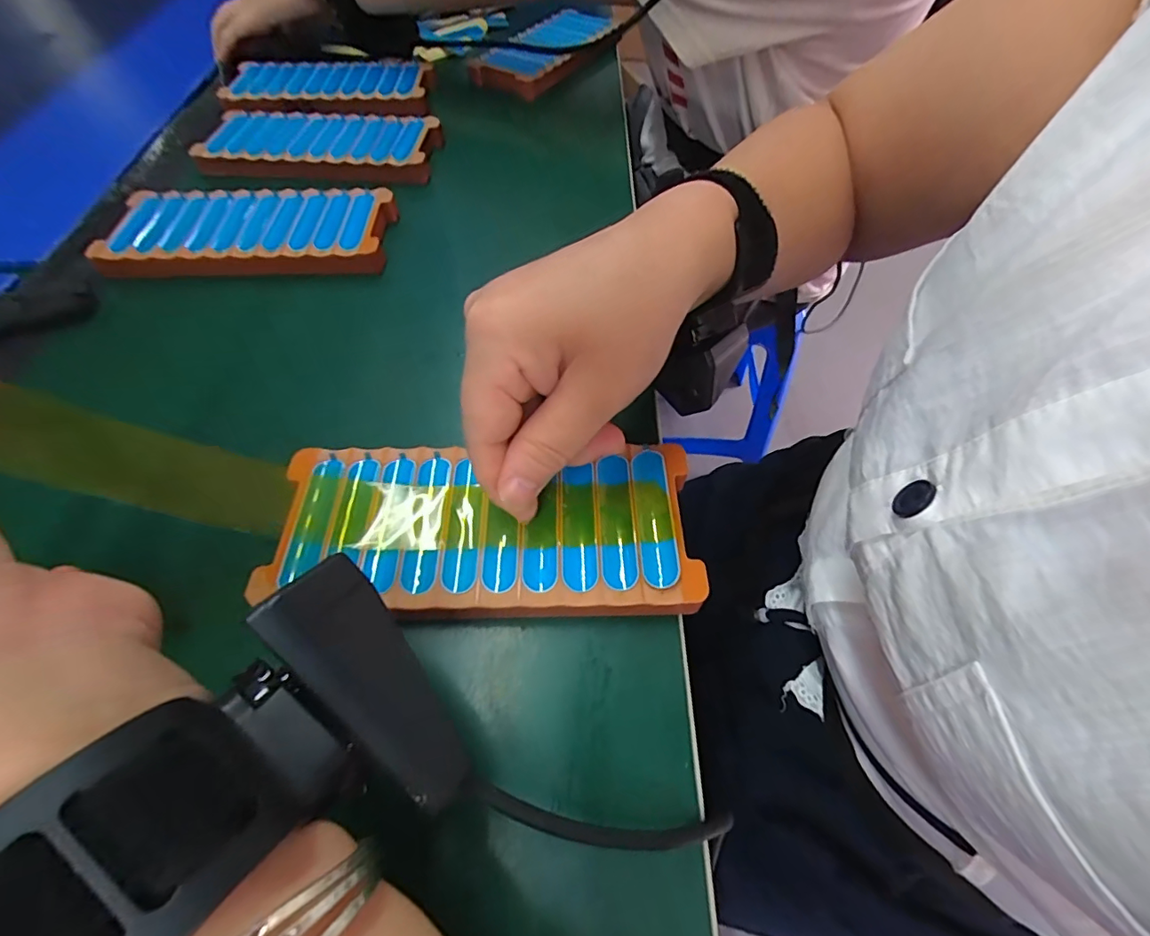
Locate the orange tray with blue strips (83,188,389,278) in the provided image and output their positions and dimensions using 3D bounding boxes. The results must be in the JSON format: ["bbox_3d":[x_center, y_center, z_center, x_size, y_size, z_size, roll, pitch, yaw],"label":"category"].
[{"bbox_3d":[-0.214,-0.158,0.329,0.179,0.018,0.083,3,56,3],"label":"orange tray with blue strips"}]

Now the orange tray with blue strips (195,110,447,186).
[{"bbox_3d":[-0.201,-0.259,0.395,0.173,0.021,0.082,3,56,3],"label":"orange tray with blue strips"}]

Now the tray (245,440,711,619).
[{"bbox_3d":[-0.037,0.020,0.206,0.169,0.011,0.076,4,58,1],"label":"tray"}]

